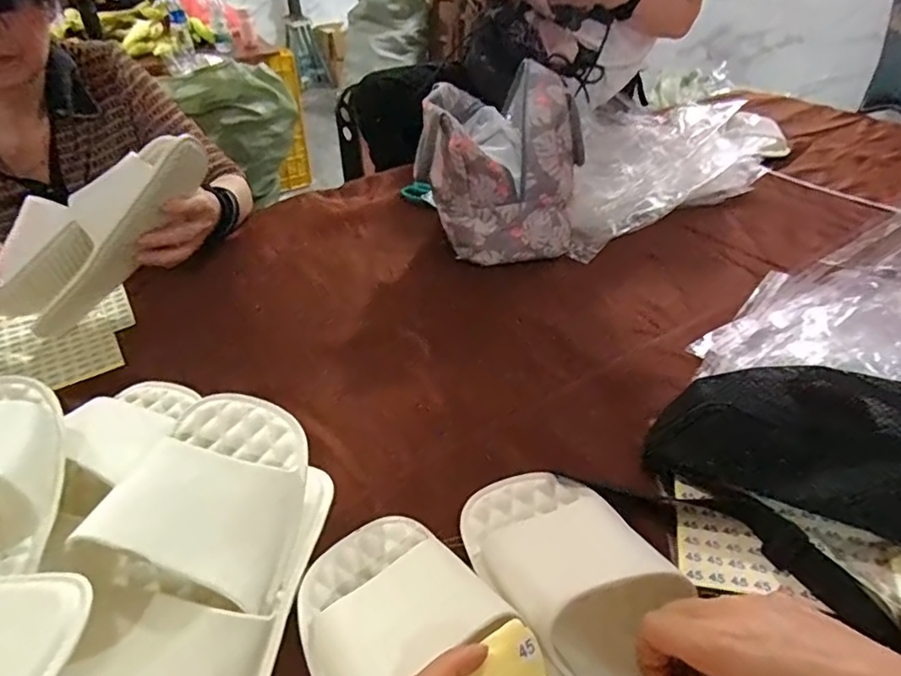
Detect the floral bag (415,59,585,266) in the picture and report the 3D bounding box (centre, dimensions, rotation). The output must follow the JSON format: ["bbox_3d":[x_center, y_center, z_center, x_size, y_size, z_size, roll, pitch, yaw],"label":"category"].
[{"bbox_3d":[0.066,-0.221,0.760,0.201,0.198,0.175,3,37,5],"label":"floral bag"}]

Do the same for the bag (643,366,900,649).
[{"bbox_3d":[0.317,0.114,0.406,0.190,0.066,0.316,-26,43,-30],"label":"bag"}]

